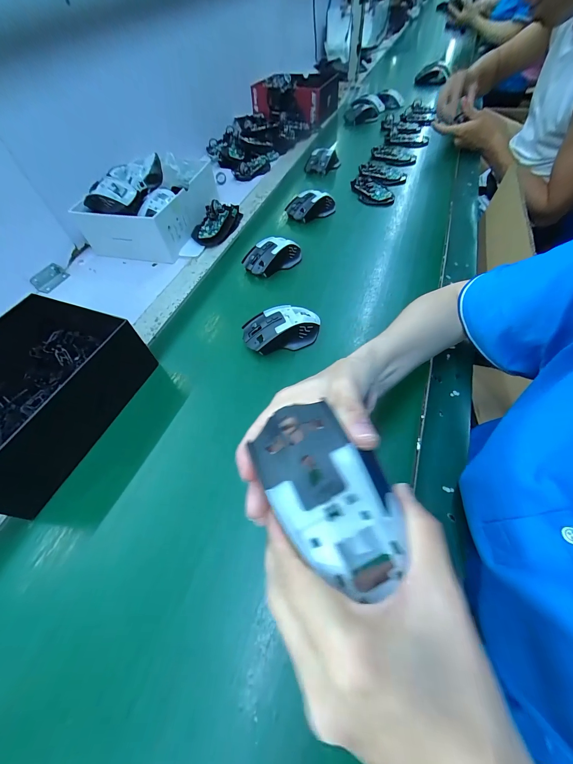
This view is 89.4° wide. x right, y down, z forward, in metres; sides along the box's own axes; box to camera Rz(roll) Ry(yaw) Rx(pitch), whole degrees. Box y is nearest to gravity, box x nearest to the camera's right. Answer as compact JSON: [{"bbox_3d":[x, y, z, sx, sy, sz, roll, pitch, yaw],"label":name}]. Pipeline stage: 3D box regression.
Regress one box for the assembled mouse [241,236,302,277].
[{"bbox_3d":[-0.022,-0.232,0.530,0.111,0.039,0.061,-30,58,-15],"label":"assembled mouse"}]

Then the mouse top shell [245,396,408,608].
[{"bbox_3d":[0.020,0.059,0.161,0.057,0.026,0.103,-21,54,-10],"label":"mouse top shell"}]

